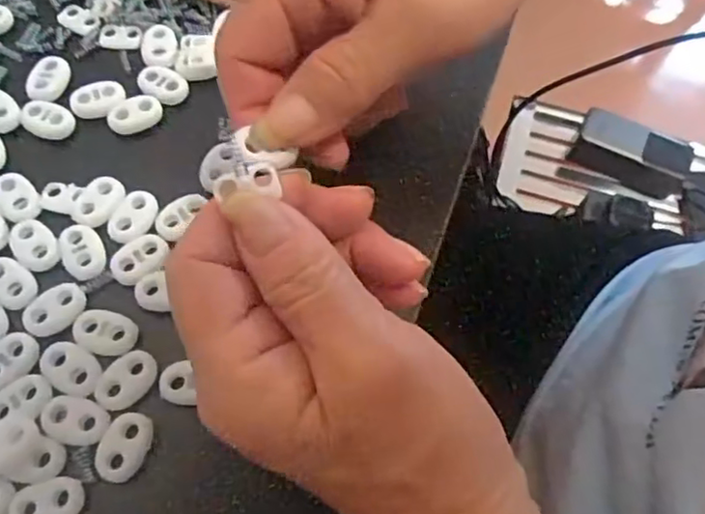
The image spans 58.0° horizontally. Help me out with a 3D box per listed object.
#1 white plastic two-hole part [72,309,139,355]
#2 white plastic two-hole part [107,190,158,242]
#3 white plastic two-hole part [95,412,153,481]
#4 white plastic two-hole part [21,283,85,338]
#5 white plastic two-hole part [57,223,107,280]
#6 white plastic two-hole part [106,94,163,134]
[{"bbox_3d":[-0.089,0.026,0.226,0.021,0.004,0.015,13,66,4],"label":"white plastic two-hole part"},{"bbox_3d":[-0.085,-0.017,0.246,0.016,0.004,0.022,25,67,9],"label":"white plastic two-hole part"},{"bbox_3d":[-0.076,0.062,0.210,0.015,0.004,0.022,16,66,5],"label":"white plastic two-hole part"},{"bbox_3d":[-0.108,0.018,0.230,0.023,0.004,0.015,-32,71,-15],"label":"white plastic two-hole part"},{"bbox_3d":[-0.102,-0.003,0.240,0.015,0.004,0.022,-23,69,-12],"label":"white plastic two-hole part"},{"bbox_3d":[-0.092,-0.060,0.269,0.022,0.005,0.015,-27,70,-13],"label":"white plastic two-hole part"}]

